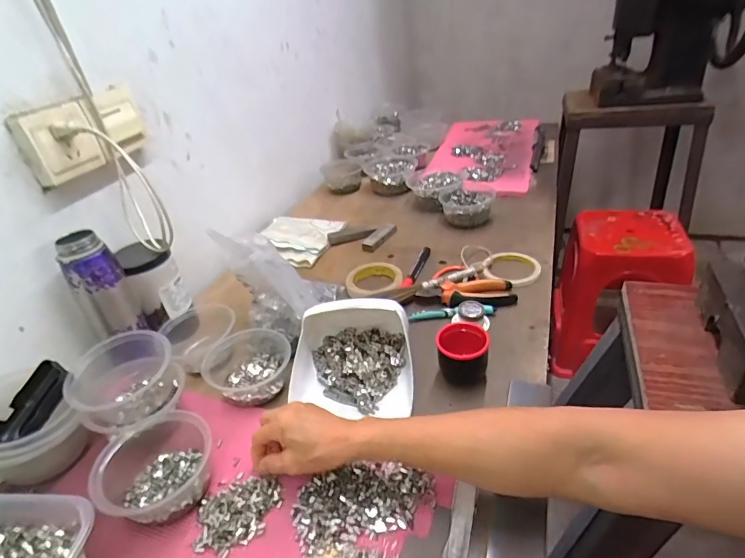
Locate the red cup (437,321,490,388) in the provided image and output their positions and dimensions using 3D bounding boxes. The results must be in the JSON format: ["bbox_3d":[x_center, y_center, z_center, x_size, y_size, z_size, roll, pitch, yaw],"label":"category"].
[{"bbox_3d":[0.117,0.096,0.572,0.064,0.056,0.072,-2,33,10],"label":"red cup"}]

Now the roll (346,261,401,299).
[{"bbox_3d":[0.005,0.000,0.778,0.094,0.023,0.093,-6,33,4],"label":"roll"}]

